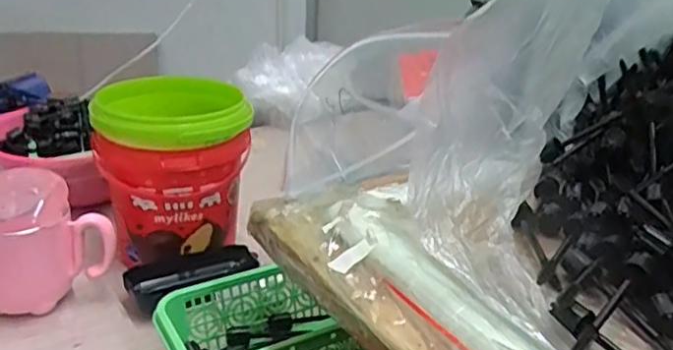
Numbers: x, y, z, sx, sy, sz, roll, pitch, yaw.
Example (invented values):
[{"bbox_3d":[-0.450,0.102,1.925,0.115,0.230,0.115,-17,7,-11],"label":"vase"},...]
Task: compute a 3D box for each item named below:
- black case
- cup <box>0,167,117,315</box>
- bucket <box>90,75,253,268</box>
[{"bbox_3d":[-0.129,0.087,0.566,0.113,0.028,0.025,-10,26,-27],"label":"black case"},{"bbox_3d":[-0.246,0.052,0.523,0.104,0.111,0.070,-12,27,-30],"label":"cup"},{"bbox_3d":[-0.150,-0.010,0.589,0.131,0.133,0.139,-5,24,-19],"label":"bucket"}]

